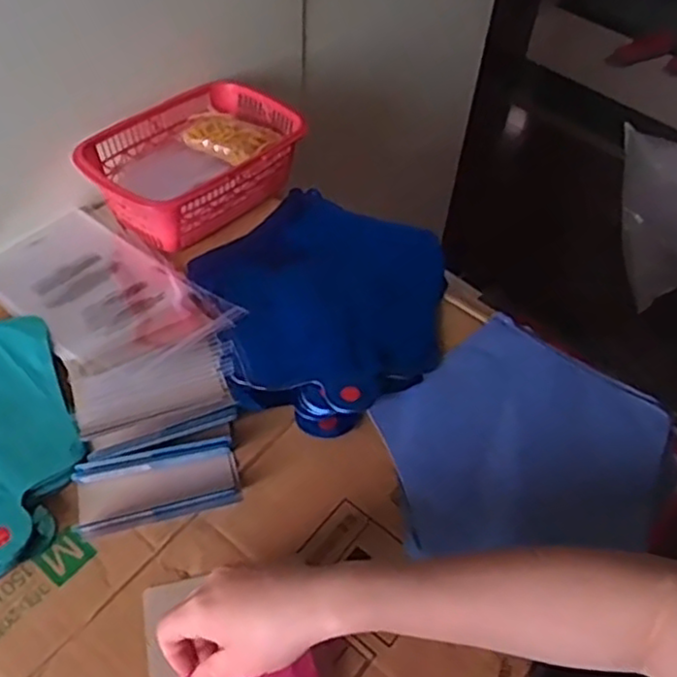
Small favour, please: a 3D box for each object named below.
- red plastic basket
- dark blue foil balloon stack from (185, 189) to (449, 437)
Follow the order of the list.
[{"bbox_3d":[-0.148,-0.184,0.716,0.153,0.064,0.215,37,58,23],"label":"red plastic basket"},{"bbox_3d":[-0.011,-0.041,0.650,0.234,0.023,0.248,39,59,24],"label":"dark blue foil balloon stack"}]

